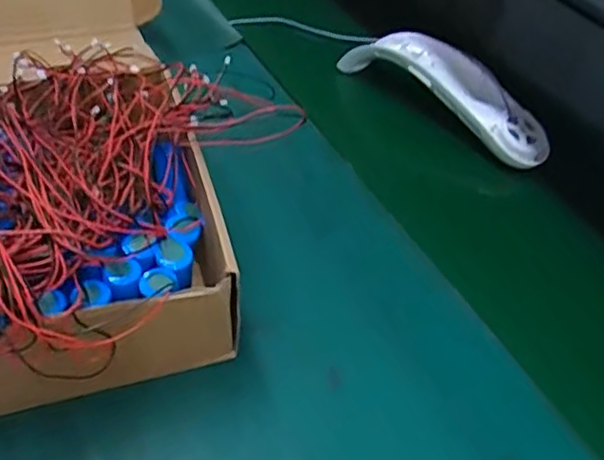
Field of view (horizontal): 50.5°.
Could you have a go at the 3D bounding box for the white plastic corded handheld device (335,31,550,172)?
[{"bbox_3d":[0.124,-0.120,0.542,0.056,0.041,0.196,-30,55,-31],"label":"white plastic corded handheld device"}]

